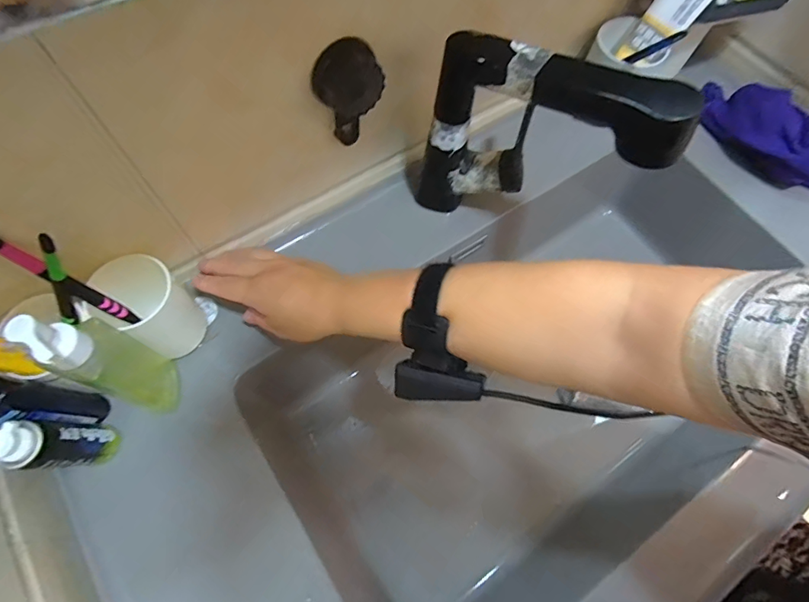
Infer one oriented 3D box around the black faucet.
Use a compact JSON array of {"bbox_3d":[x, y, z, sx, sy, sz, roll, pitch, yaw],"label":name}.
[{"bbox_3d":[0.111,-0.129,0.408,0.195,0.221,0.056,33,69,11],"label":"black faucet"}]

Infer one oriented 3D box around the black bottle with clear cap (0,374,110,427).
[{"bbox_3d":[-0.270,0.072,0.320,0.031,0.163,0.041,2,66,-2],"label":"black bottle with clear cap"}]

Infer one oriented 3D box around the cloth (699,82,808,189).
[{"bbox_3d":[0.465,-0.198,0.547,0.100,0.061,0.227,-41,74,-18],"label":"cloth"}]

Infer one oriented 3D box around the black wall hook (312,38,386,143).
[{"bbox_3d":[-0.046,-0.168,0.377,0.052,0.093,0.026,-28,70,-14],"label":"black wall hook"}]

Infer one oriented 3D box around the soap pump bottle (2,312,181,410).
[{"bbox_3d":[-0.216,0.050,0.346,0.034,0.190,0.043,25,67,8],"label":"soap pump bottle"}]

